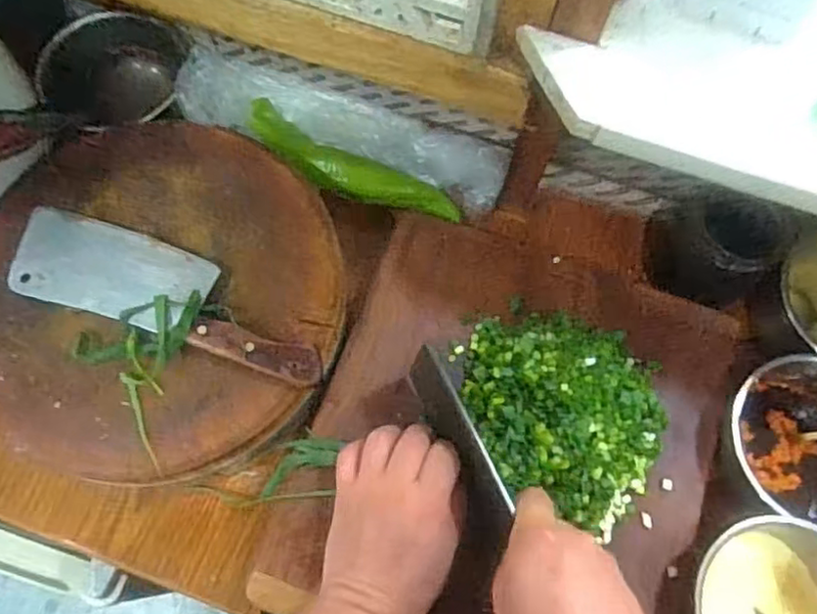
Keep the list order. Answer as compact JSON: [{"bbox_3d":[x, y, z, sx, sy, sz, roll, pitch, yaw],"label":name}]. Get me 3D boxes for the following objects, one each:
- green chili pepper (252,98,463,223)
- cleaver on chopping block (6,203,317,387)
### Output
[{"bbox_3d":[-0.059,-0.128,0.627,0.222,0.036,0.056,27,72,8],"label":"green chili pepper"},{"bbox_3d":[-0.187,-0.012,0.514,0.263,0.019,0.074,18,71,5],"label":"cleaver on chopping block"}]

